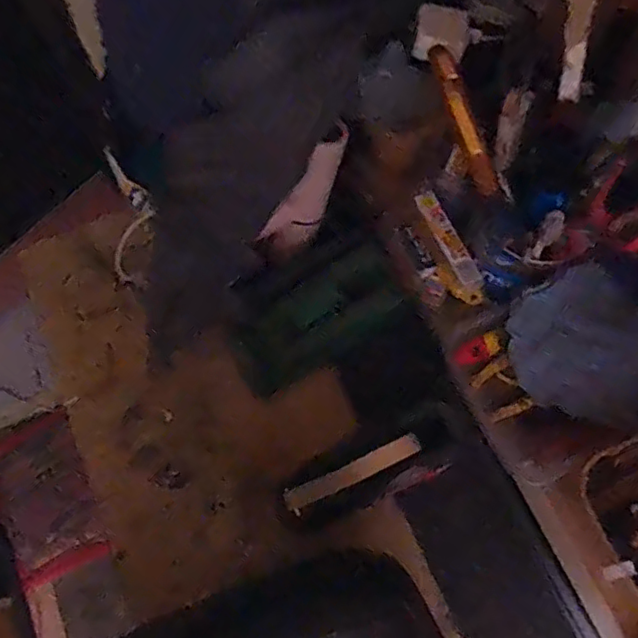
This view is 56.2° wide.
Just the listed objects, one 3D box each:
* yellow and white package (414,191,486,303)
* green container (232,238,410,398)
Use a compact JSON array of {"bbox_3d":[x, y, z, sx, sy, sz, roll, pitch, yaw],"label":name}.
[{"bbox_3d":[0.119,-0.065,0.555,0.026,0.027,0.111,-22,71,-8],"label":"yellow and white package"},{"bbox_3d":[-0.004,0.002,0.646,0.200,0.040,0.084,-36,72,13],"label":"green container"}]

